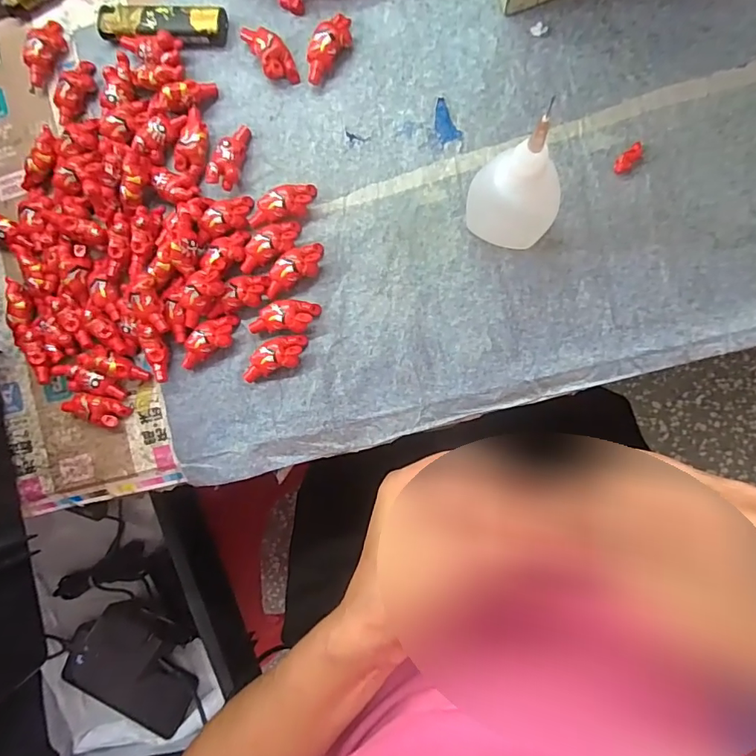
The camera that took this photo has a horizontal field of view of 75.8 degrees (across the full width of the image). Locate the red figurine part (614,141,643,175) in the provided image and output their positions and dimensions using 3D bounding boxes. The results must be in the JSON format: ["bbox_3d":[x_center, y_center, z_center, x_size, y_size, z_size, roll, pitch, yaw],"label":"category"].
[{"bbox_3d":[0.139,-0.122,0.268,0.009,0.007,0.020,44,95,5],"label":"red figurine part"}]

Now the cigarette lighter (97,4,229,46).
[{"bbox_3d":[-0.132,-0.217,0.298,0.079,0.012,0.021,5,91,7],"label":"cigarette lighter"}]

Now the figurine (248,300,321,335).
[{"bbox_3d":[-0.056,-0.036,0.289,0.041,0.013,0.018,-1,90,7],"label":"figurine"}]

